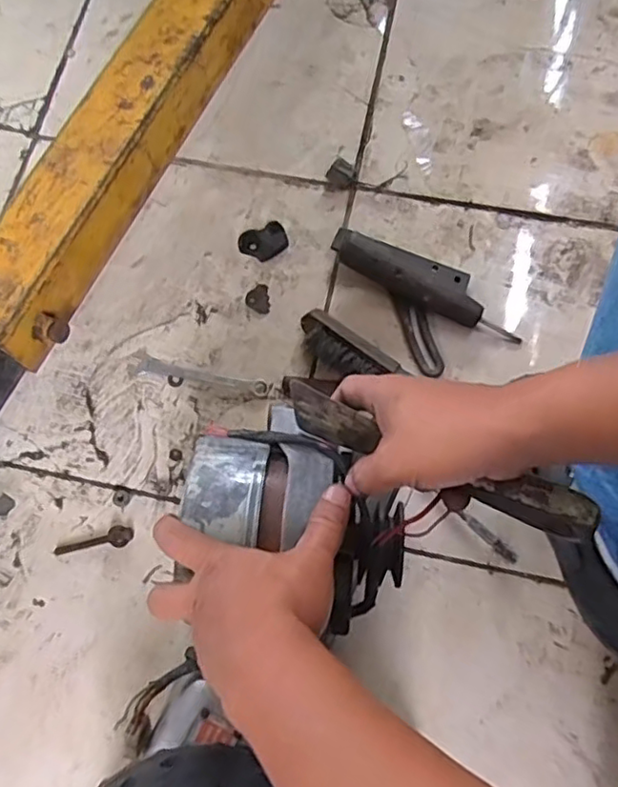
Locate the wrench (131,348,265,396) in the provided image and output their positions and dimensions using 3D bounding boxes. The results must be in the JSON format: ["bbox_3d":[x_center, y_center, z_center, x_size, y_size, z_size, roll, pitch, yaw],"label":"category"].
[{"bbox_3d":[-0.120,-0.020,0.678,0.154,0.006,0.025,14,73,5],"label":"wrench"}]

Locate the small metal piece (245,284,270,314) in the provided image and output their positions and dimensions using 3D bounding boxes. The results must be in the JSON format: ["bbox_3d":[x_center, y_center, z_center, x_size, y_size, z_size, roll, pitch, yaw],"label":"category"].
[{"bbox_3d":[-0.059,-0.107,0.706,0.026,0.004,0.036,-9,73,-3],"label":"small metal piece"}]

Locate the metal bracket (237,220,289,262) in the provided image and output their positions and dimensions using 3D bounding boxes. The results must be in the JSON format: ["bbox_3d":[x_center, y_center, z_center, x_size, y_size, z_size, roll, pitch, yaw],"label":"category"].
[{"bbox_3d":[-0.053,-0.176,0.723,0.057,0.011,0.043,-19,73,-6],"label":"metal bracket"}]

